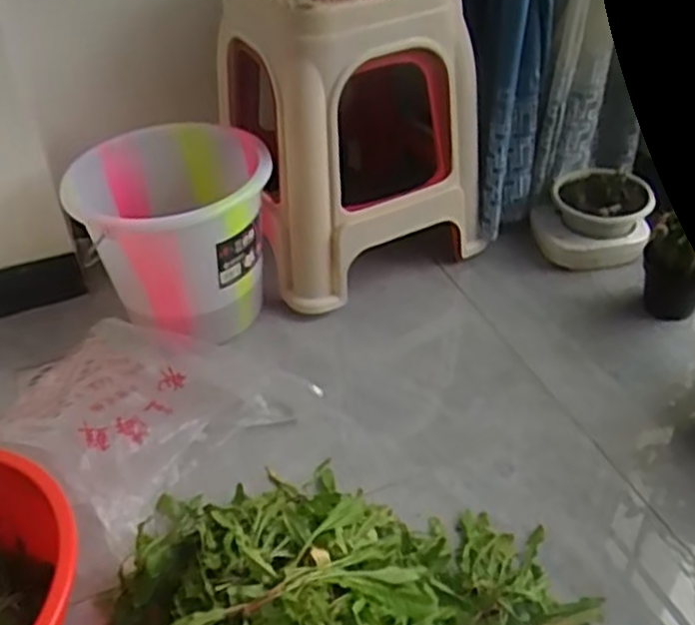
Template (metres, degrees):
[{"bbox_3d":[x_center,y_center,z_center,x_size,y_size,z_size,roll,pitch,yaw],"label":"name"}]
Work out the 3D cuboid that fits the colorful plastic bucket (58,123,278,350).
[{"bbox_3d":[-0.248,-0.114,1.127,0.281,0.241,0.249,-12,40,-10],"label":"colorful plastic bucket"}]

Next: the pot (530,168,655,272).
[{"bbox_3d":[0.412,-0.156,1.271,0.186,0.125,0.163,3,40,12],"label":"pot"}]

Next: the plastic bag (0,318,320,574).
[{"bbox_3d":[-0.290,0.125,1.002,0.356,0.110,0.339,22,45,28],"label":"plastic bag"}]

